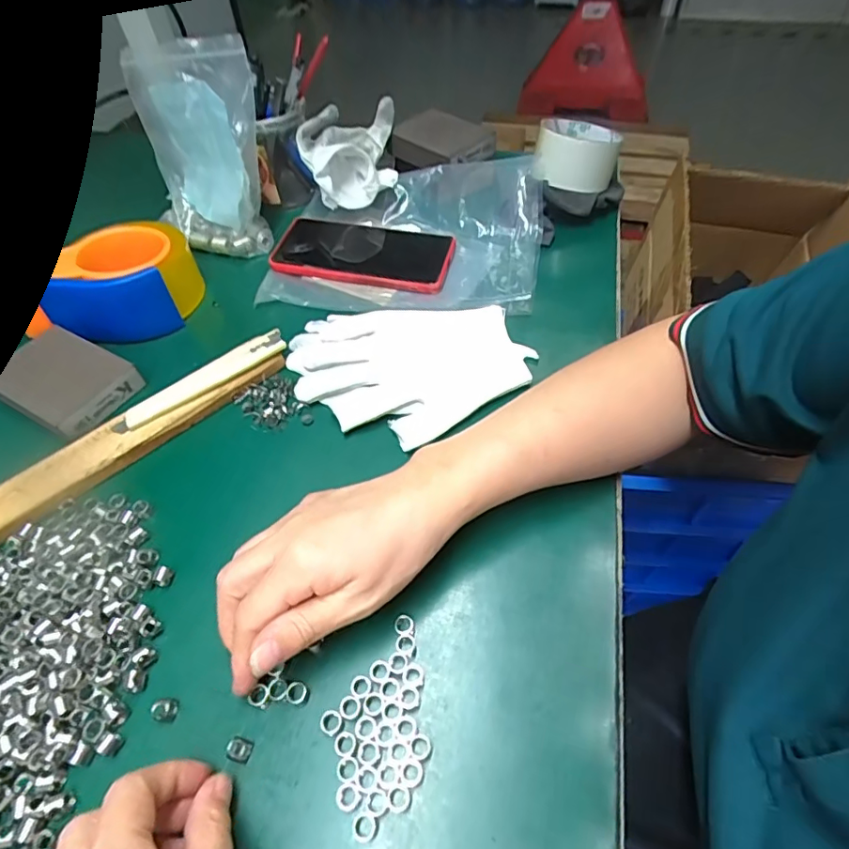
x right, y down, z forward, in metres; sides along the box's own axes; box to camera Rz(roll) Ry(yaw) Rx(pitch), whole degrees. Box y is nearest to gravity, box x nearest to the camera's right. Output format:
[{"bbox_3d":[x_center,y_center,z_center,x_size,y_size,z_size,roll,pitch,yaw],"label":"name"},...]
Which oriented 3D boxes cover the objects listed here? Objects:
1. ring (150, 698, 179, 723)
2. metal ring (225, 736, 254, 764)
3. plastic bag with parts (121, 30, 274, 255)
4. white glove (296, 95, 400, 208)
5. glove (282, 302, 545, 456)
[{"bbox_3d":[-0.133,0.146,0.268,0.010,0.009,0.011,-1,51,1],"label":"ring"},{"bbox_3d":[-0.090,0.159,0.256,0.011,0.007,0.010,16,54,11],"label":"metal ring"},{"bbox_3d":[-0.215,-0.256,0.495,0.135,0.173,0.027,10,28,21],"label":"plastic bag with parts"},{"bbox_3d":[-0.078,-0.278,0.545,0.091,0.070,0.141,-2,53,-3],"label":"white glove"},{"bbox_3d":[-0.013,-0.041,0.396,0.178,0.020,0.120,-3,51,-1],"label":"glove"}]

